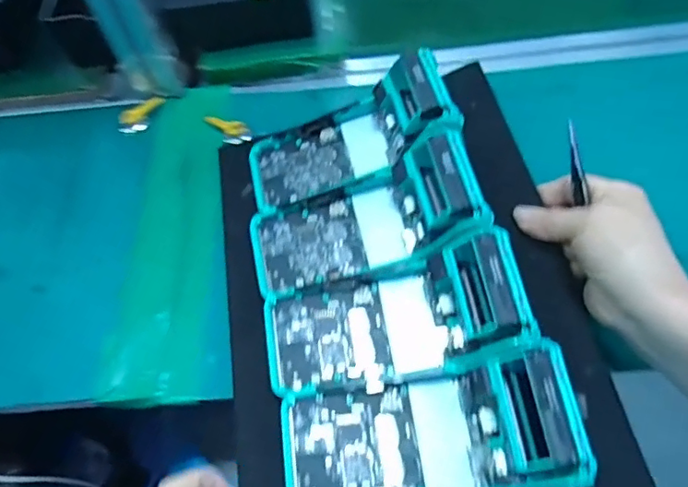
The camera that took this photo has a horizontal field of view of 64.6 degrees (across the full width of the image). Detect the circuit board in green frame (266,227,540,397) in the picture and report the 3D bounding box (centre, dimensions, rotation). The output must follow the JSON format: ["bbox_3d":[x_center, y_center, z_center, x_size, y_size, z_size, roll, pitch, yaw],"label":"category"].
[{"bbox_3d":[0.034,0.051,0.364,0.171,0.034,0.073,-18,58,18],"label":"circuit board in green frame"}]

